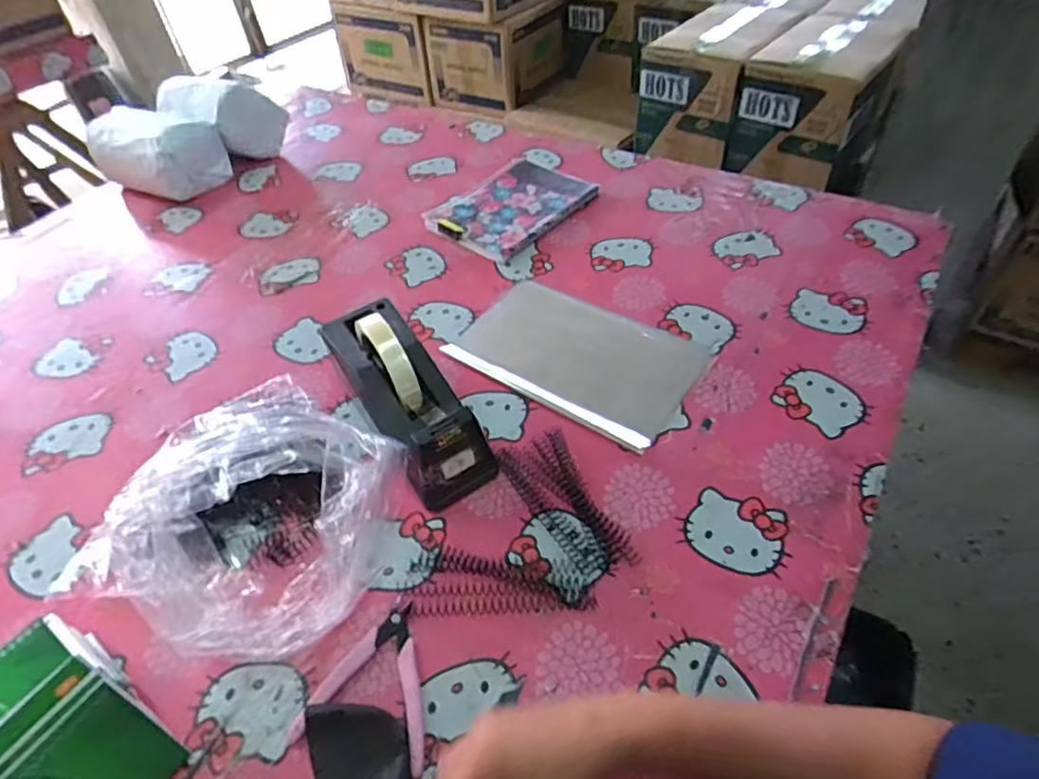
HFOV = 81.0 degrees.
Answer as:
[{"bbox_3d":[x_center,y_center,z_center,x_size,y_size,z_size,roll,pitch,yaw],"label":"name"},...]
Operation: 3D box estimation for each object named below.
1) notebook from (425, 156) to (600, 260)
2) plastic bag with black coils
[{"bbox_3d":[-0.008,-0.272,0.895,0.171,0.020,0.234,32,57,29],"label":"notebook"},{"bbox_3d":[-0.203,0.114,0.486,0.180,0.124,0.175,9,49,13],"label":"plastic bag with black coils"}]

